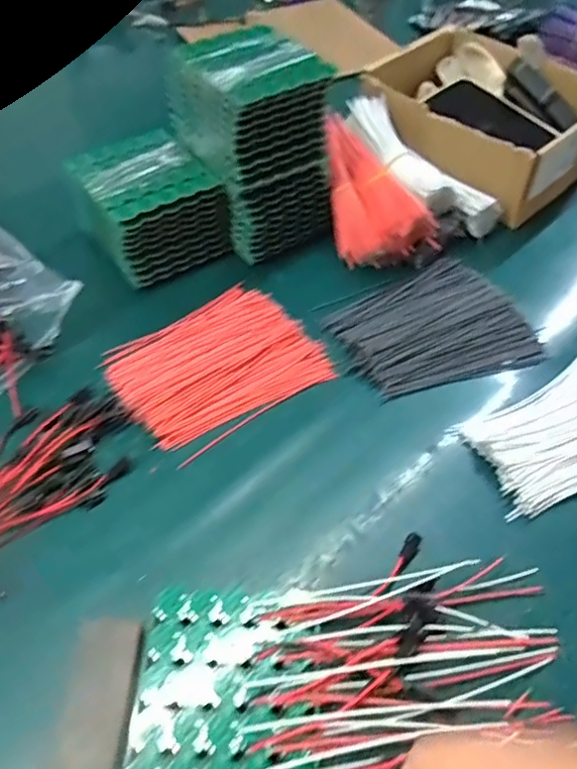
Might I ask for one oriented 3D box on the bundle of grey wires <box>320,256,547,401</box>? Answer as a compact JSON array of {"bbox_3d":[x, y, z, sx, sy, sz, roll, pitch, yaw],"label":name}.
[{"bbox_3d":[0.118,-0.051,0.506,0.152,0.012,0.121,-19,55,-18],"label":"bundle of grey wires"}]

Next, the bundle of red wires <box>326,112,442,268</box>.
[{"bbox_3d":[0.070,-0.183,0.562,0.071,0.065,0.157,-18,68,-16],"label":"bundle of red wires"}]

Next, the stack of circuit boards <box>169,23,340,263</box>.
[{"bbox_3d":[-0.031,-0.207,0.530,0.107,0.153,0.105,-25,57,-22],"label":"stack of circuit boards"}]

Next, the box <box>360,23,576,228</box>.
[{"bbox_3d":[0.208,-0.277,0.641,0.216,0.091,0.191,37,58,24],"label":"box"}]

